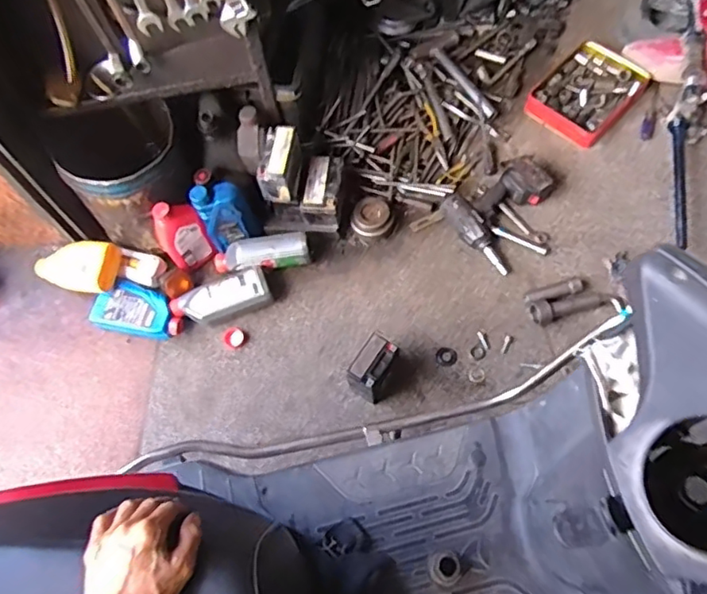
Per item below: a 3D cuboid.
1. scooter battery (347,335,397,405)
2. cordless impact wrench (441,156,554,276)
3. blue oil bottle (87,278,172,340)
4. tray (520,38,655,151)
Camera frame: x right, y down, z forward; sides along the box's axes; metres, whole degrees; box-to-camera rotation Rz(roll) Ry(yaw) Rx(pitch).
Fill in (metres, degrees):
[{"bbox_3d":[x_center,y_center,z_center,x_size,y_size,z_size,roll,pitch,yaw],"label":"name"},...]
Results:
[{"bbox_3d":[0.043,0.164,1.347,0.077,0.125,0.122,28,70,14],"label":"scooter battery"},{"bbox_3d":[0.371,-0.229,1.489,0.221,0.080,0.268,40,73,18],"label":"cordless impact wrench"},{"bbox_3d":[-0.535,0.036,1.483,0.194,0.075,0.121,12,67,8],"label":"blue oil bottle"},{"bbox_3d":[0.615,-0.539,1.591,0.282,0.053,0.221,-42,70,-15],"label":"tray"}]

